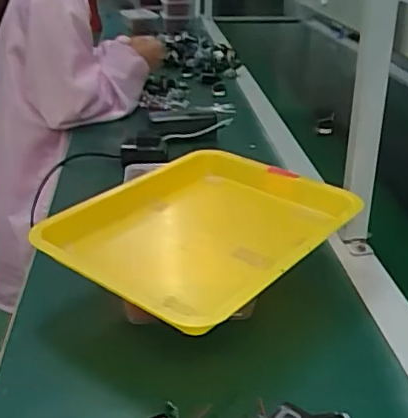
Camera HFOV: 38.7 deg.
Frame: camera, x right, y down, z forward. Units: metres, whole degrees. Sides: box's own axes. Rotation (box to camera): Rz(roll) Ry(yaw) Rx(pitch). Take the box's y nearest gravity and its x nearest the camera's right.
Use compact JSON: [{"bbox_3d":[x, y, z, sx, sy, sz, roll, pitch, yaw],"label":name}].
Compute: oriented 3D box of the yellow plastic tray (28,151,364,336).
[{"bbox_3d":[-0.003,0.019,0.674,0.263,0.037,0.325,18,31,34],"label":"yellow plastic tray"}]

